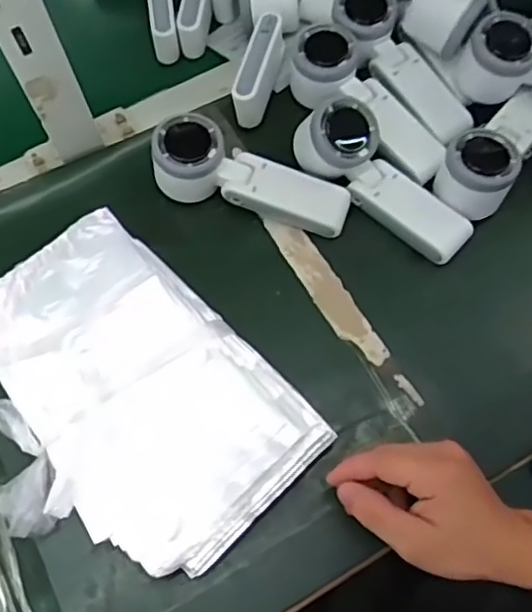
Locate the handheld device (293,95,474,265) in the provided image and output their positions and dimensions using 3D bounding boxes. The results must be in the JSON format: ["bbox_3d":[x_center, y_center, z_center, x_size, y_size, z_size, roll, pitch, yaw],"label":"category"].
[{"bbox_3d":[0.095,-0.106,0.527,0.166,0.073,0.060,38,73,17],"label":"handheld device"}]

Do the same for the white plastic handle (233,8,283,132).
[{"bbox_3d":[-0.006,-0.215,0.578,0.027,0.038,0.104,15,67,8],"label":"white plastic handle"}]

